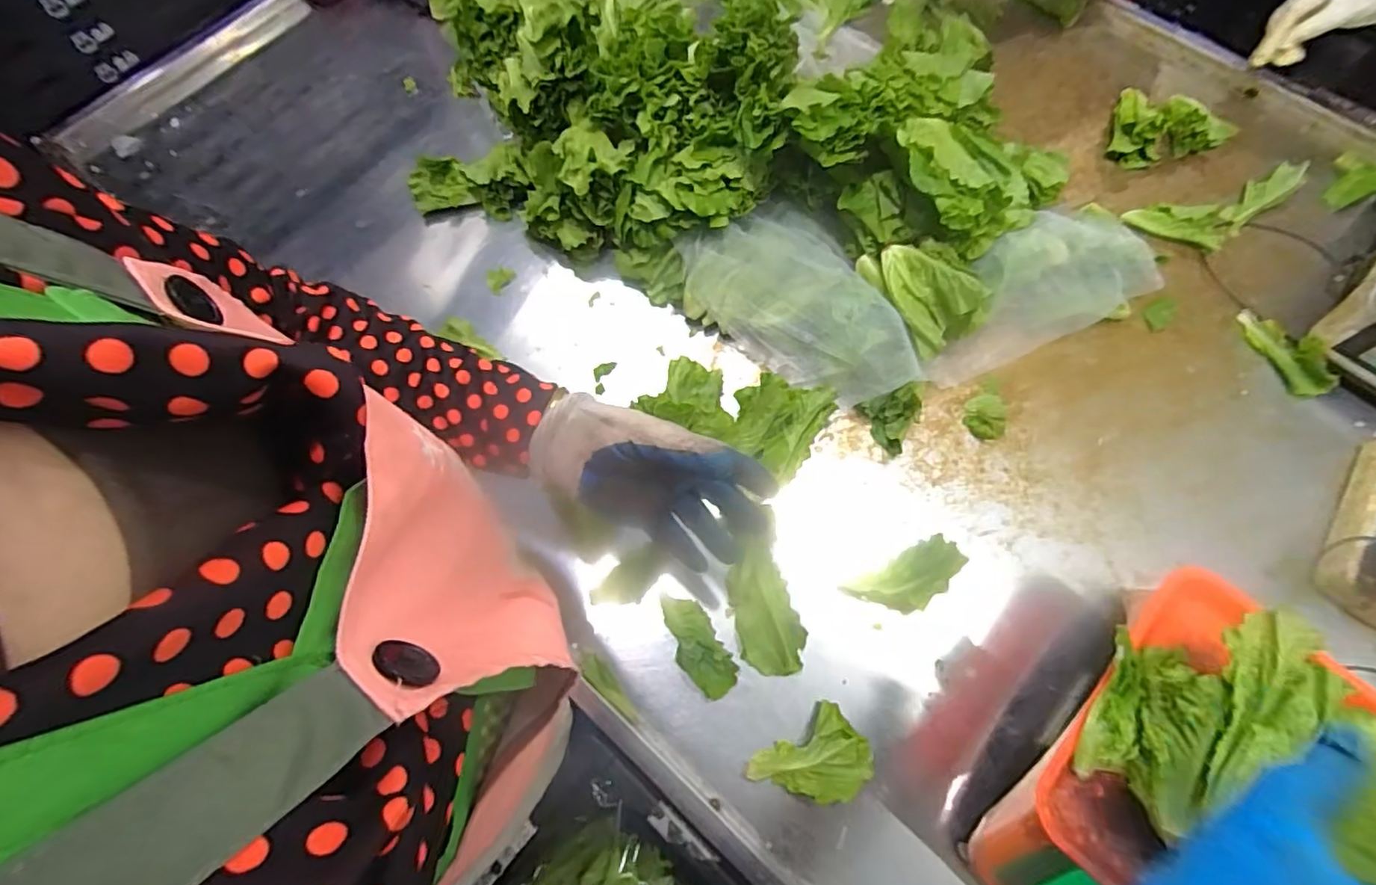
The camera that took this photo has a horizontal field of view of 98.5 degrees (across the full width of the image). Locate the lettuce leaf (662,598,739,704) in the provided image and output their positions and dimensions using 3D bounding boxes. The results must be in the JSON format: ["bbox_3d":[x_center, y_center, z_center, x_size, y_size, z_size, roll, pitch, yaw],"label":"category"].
[{"bbox_3d":[0.008,0.186,0.542,0.042,0.011,0.096,-30,74,-10],"label":"lettuce leaf"}]

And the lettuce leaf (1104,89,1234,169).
[{"bbox_3d":[0.578,-0.374,0.705,0.123,0.050,0.101,20,72,6],"label":"lettuce leaf"}]

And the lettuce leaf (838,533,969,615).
[{"bbox_3d":[0.205,0.129,0.555,0.109,0.023,0.049,-28,74,-10],"label":"lettuce leaf"}]

